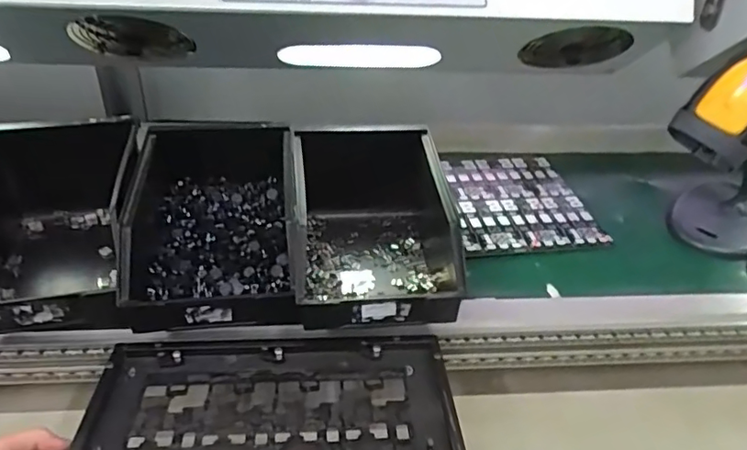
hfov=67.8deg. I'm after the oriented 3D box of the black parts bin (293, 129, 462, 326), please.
[{"bbox_3d":[0.005,0.006,0.590,0.176,0.116,0.231,-1,35,-8],"label":"black parts bin"}]

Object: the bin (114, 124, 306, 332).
[{"bbox_3d":[-0.163,0.002,0.583,0.163,0.119,0.248,-2,35,-9],"label":"bin"}]

